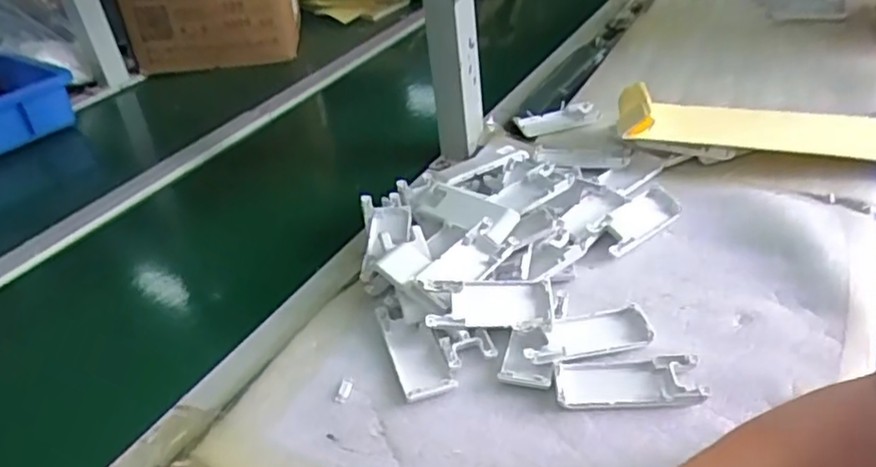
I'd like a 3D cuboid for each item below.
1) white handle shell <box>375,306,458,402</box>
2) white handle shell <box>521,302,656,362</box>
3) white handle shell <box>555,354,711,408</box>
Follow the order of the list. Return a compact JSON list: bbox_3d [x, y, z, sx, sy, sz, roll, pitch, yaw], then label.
[{"bbox_3d":[-0.018,0.091,0.523,0.039,0.012,0.100,-15,37,-12],"label":"white handle shell"},{"bbox_3d":[0.115,0.078,0.513,0.101,0.012,0.044,-12,36,-8],"label":"white handle shell"},{"bbox_3d":[0.138,0.106,0.480,0.101,0.010,0.044,-2,36,6],"label":"white handle shell"}]

